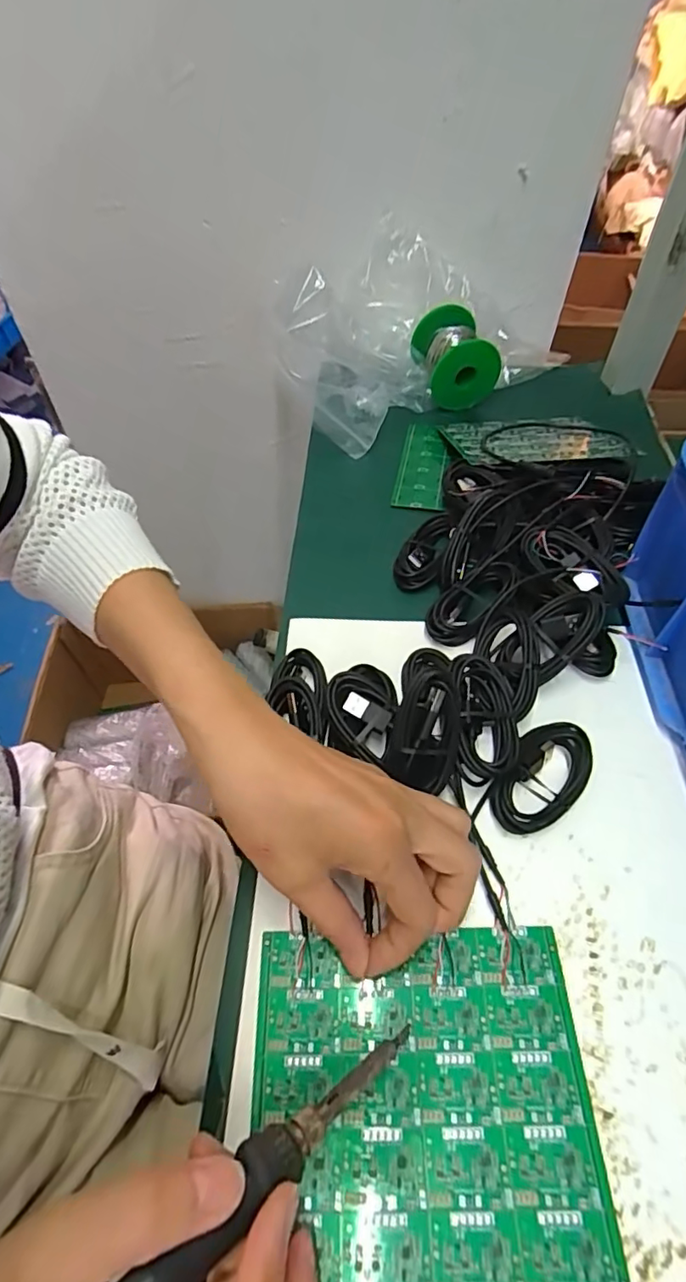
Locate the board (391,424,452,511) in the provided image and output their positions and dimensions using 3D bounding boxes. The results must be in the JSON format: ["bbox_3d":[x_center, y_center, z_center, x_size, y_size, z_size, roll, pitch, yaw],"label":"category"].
[{"bbox_3d":[0.073,-0.159,0.499,0.044,0.011,0.114,8,54,9],"label":"board"}]

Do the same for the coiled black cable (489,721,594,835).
[{"bbox_3d":[0.115,0.077,0.312,0.041,0.020,0.074,28,60,22],"label":"coiled black cable"}]

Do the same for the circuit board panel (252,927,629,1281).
[{"bbox_3d":[0.034,0.196,0.237,0.143,0.004,0.121,-2,53,2],"label":"circuit board panel"}]

